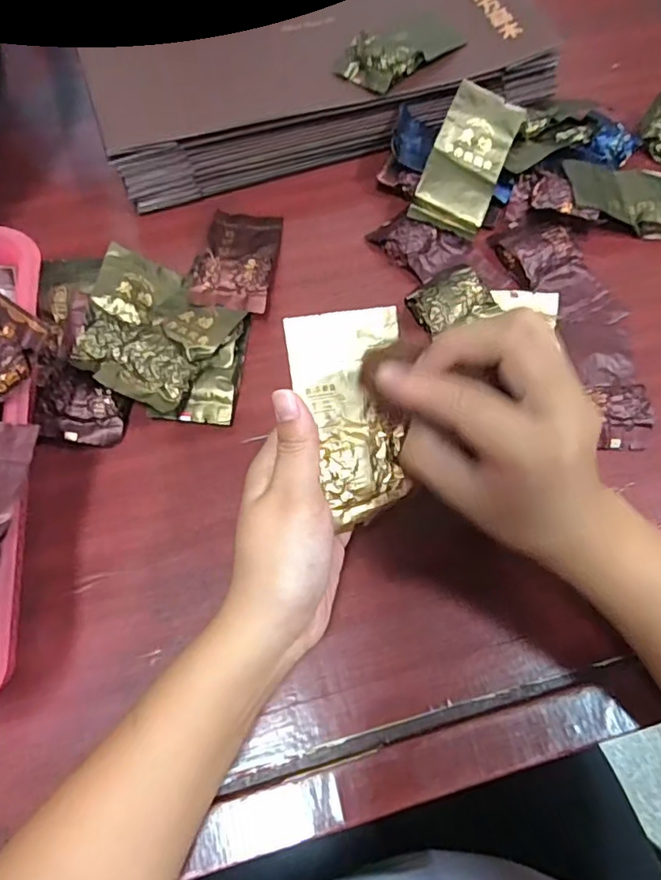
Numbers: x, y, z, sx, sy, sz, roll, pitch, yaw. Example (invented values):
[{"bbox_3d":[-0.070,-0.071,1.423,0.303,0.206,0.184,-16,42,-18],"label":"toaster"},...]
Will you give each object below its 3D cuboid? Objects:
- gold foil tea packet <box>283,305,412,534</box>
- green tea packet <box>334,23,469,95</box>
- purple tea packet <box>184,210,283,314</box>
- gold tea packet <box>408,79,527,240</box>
[{"bbox_3d":[0.014,-0.011,0.292,0.055,0.018,0.109,-13,100,-7],"label":"gold foil tea packet"},{"bbox_3d":[0.061,-0.326,0.473,0.106,0.014,0.056,-32,71,-14],"label":"green tea packet"},{"bbox_3d":[-0.072,-0.144,0.444,0.059,0.019,0.115,2,49,0],"label":"purple tea packet"},{"bbox_3d":[0.109,-0.221,0.455,0.056,0.020,0.113,22,86,9],"label":"gold tea packet"}]

